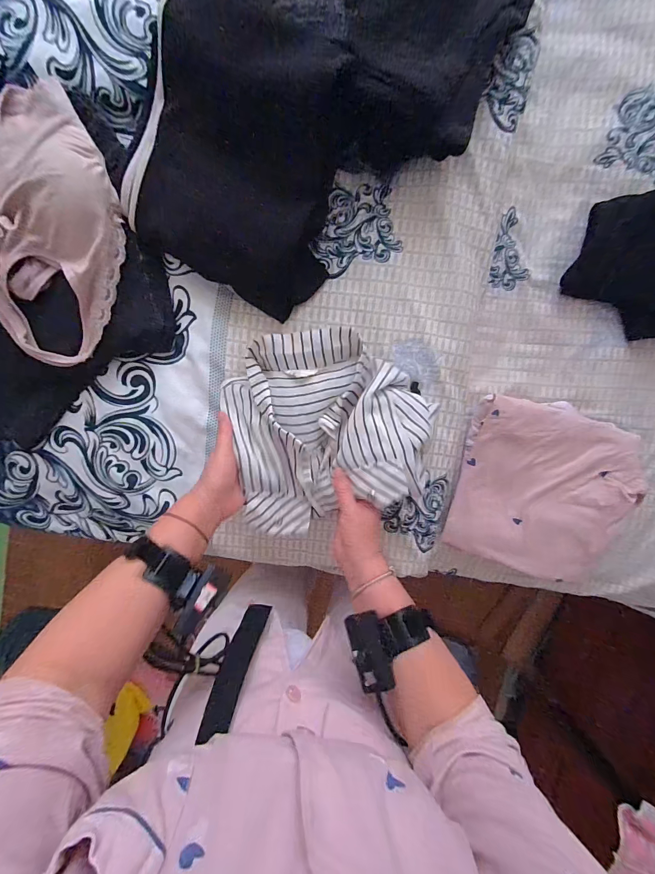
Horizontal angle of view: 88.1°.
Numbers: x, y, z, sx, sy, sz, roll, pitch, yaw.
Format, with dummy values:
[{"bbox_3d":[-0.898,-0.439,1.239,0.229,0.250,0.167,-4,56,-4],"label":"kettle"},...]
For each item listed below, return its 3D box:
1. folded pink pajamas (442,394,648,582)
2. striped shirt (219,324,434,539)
[{"bbox_3d":[0.330,0.083,0.526,0.239,0.069,0.265,13,98,-1],"label":"folded pink pajamas"},{"bbox_3d":[-0.001,-0.015,0.437,0.251,0.061,0.246,0,95,-1],"label":"striped shirt"}]

